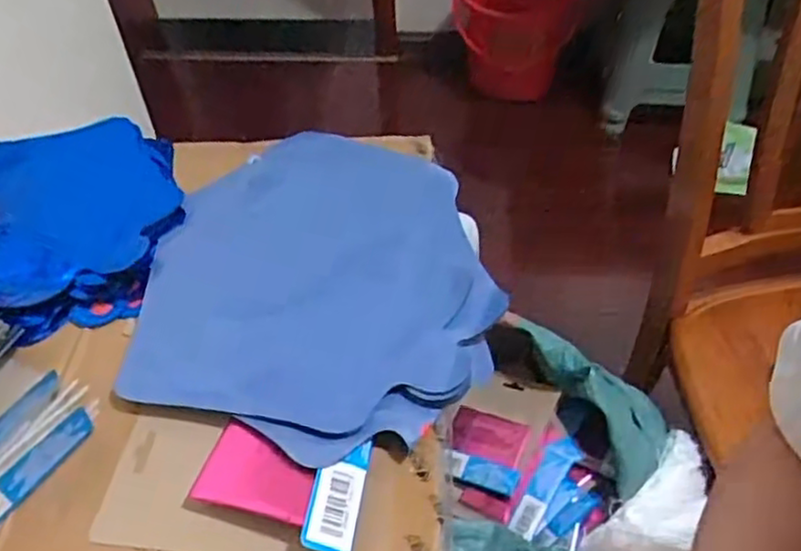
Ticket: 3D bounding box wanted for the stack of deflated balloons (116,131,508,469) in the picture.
[{"bbox_3d":[-0.061,-0.005,0.519,0.246,0.015,0.308,-1,47,1],"label":"stack of deflated balloons"}]

